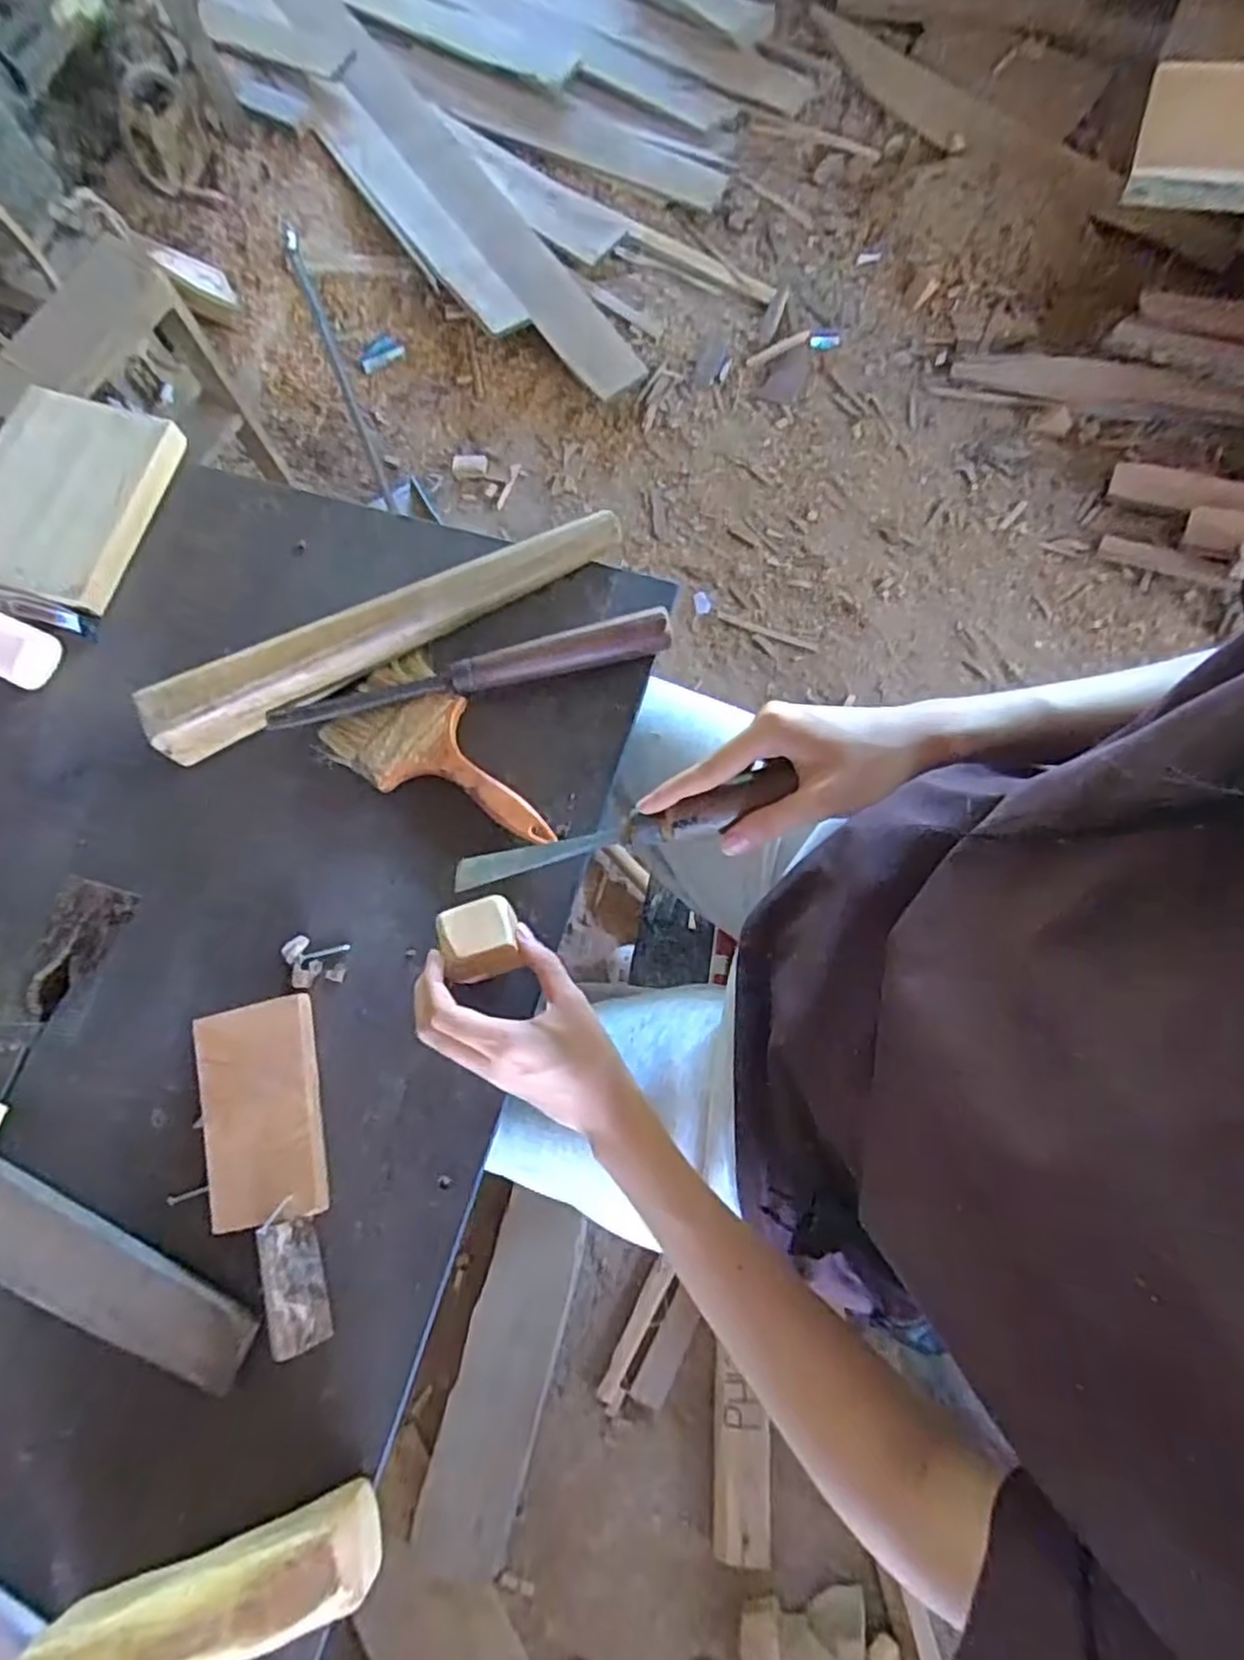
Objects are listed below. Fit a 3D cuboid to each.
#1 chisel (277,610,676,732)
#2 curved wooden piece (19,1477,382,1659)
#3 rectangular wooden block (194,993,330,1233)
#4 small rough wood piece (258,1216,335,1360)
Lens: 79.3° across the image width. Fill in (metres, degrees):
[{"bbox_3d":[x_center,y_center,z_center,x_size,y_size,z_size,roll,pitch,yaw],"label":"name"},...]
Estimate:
[{"bbox_3d":[-0.109,-0.113,0.539,0.290,0.030,0.026,-14,75,1],"label":"chisel"},{"bbox_3d":[-0.218,0.408,0.396,0.178,0.056,0.042,-20,74,-1],"label":"curved wooden piece"},{"bbox_3d":[-0.228,0.178,0.478,0.073,0.020,0.130,-14,75,1],"label":"rectangular wooden block"},{"bbox_3d":[-0.194,0.268,0.446,0.026,0.032,0.068,-20,75,-1],"label":"small rough wood piece"}]

